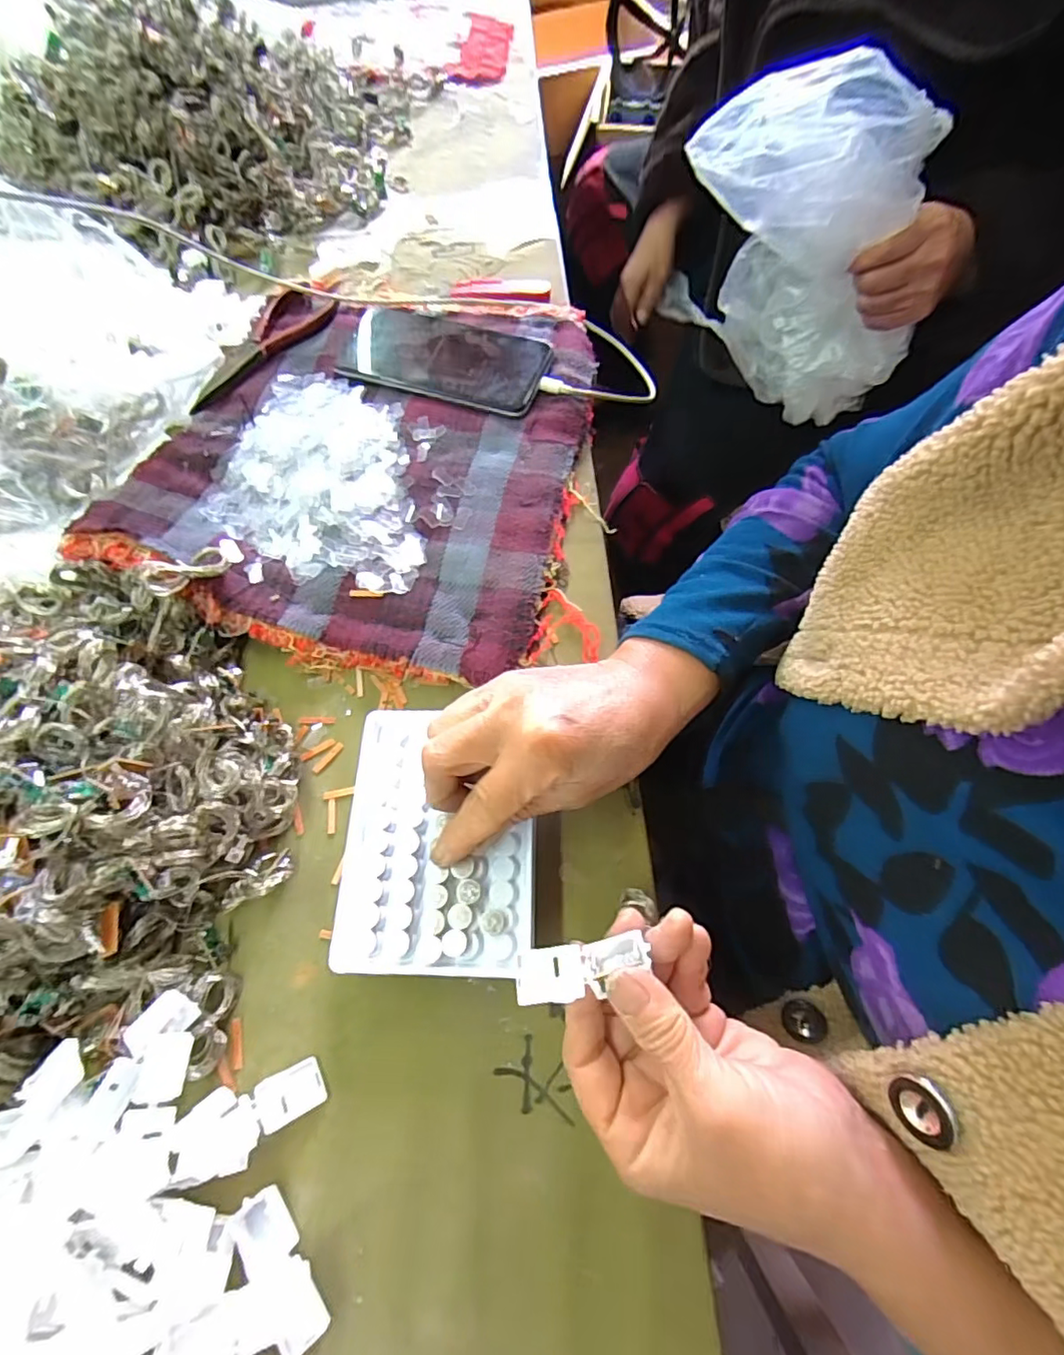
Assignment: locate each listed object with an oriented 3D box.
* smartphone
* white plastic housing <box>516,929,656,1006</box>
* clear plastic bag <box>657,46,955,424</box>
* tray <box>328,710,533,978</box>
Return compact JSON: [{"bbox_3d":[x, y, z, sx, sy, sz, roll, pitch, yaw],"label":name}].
[{"bbox_3d":[-0.068,-0.248,0.438,0.156,0.011,0.086,11,67,9],"label":"smartphone"},{"bbox_3d":[0.020,0.119,0.235,0.053,0.014,0.020,-12,68,-6],"label":"white plastic housing"},{"bbox_3d":[0.242,-0.359,0.501,0.152,0.286,0.117,-8,66,18],"label":"clear plastic bag"},{"bbox_3d":[-0.047,0.079,0.291,0.094,0.016,0.127,2,67,-1],"label":"tray"}]

